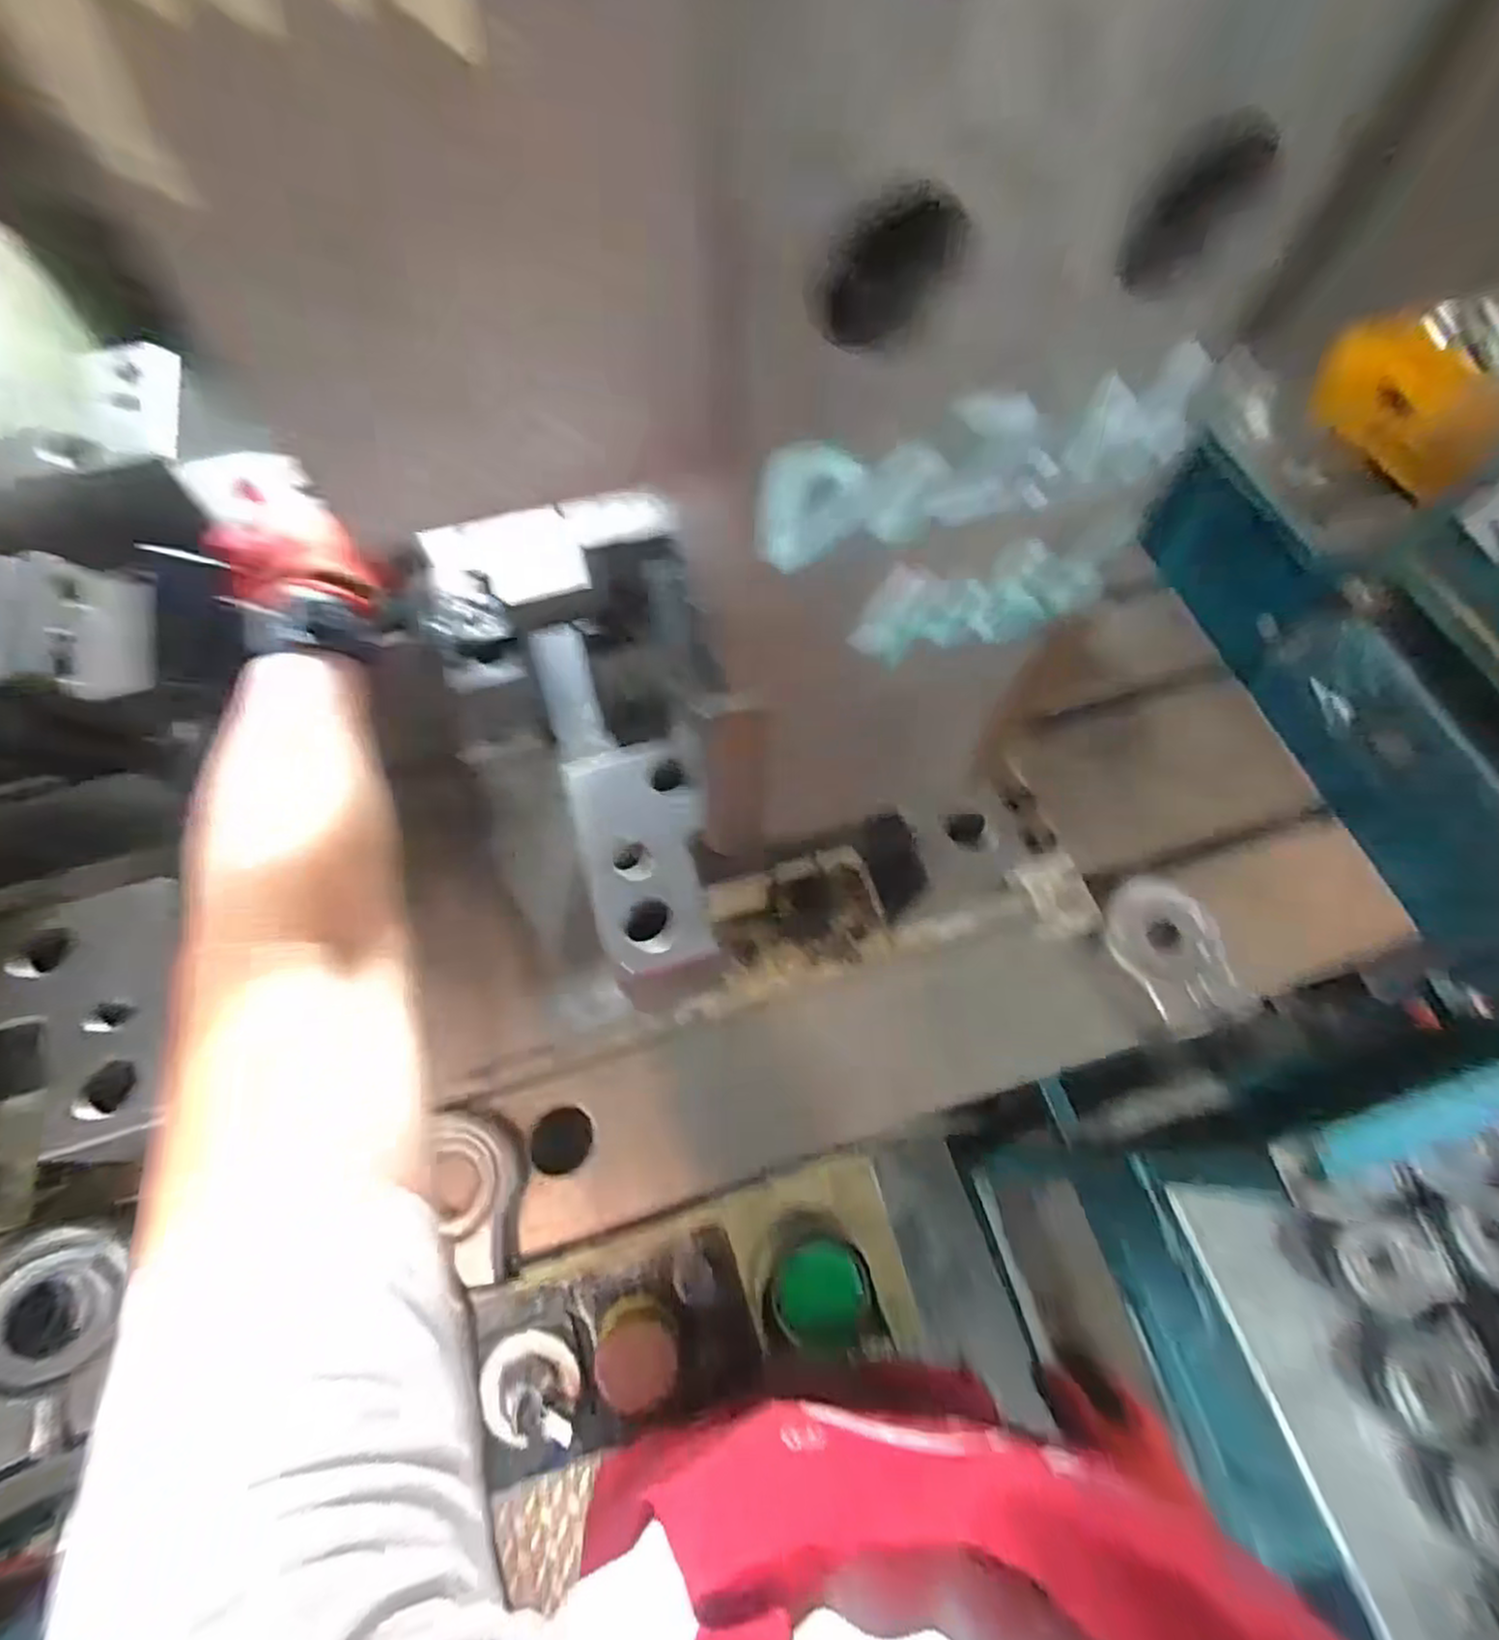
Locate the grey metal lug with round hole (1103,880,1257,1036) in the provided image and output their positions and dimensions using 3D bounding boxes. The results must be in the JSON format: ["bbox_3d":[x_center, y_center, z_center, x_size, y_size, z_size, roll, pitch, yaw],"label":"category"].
[{"bbox_3d":[0.361,0.108,0.603,0.091,0.024,0.126,-20,66,-9],"label":"grey metal lug with round hole"}]

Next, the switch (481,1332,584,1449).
[{"bbox_3d":[-0.150,0.390,0.493,0.061,0.027,0.062,-10,65,-4],"label":"switch"}]

